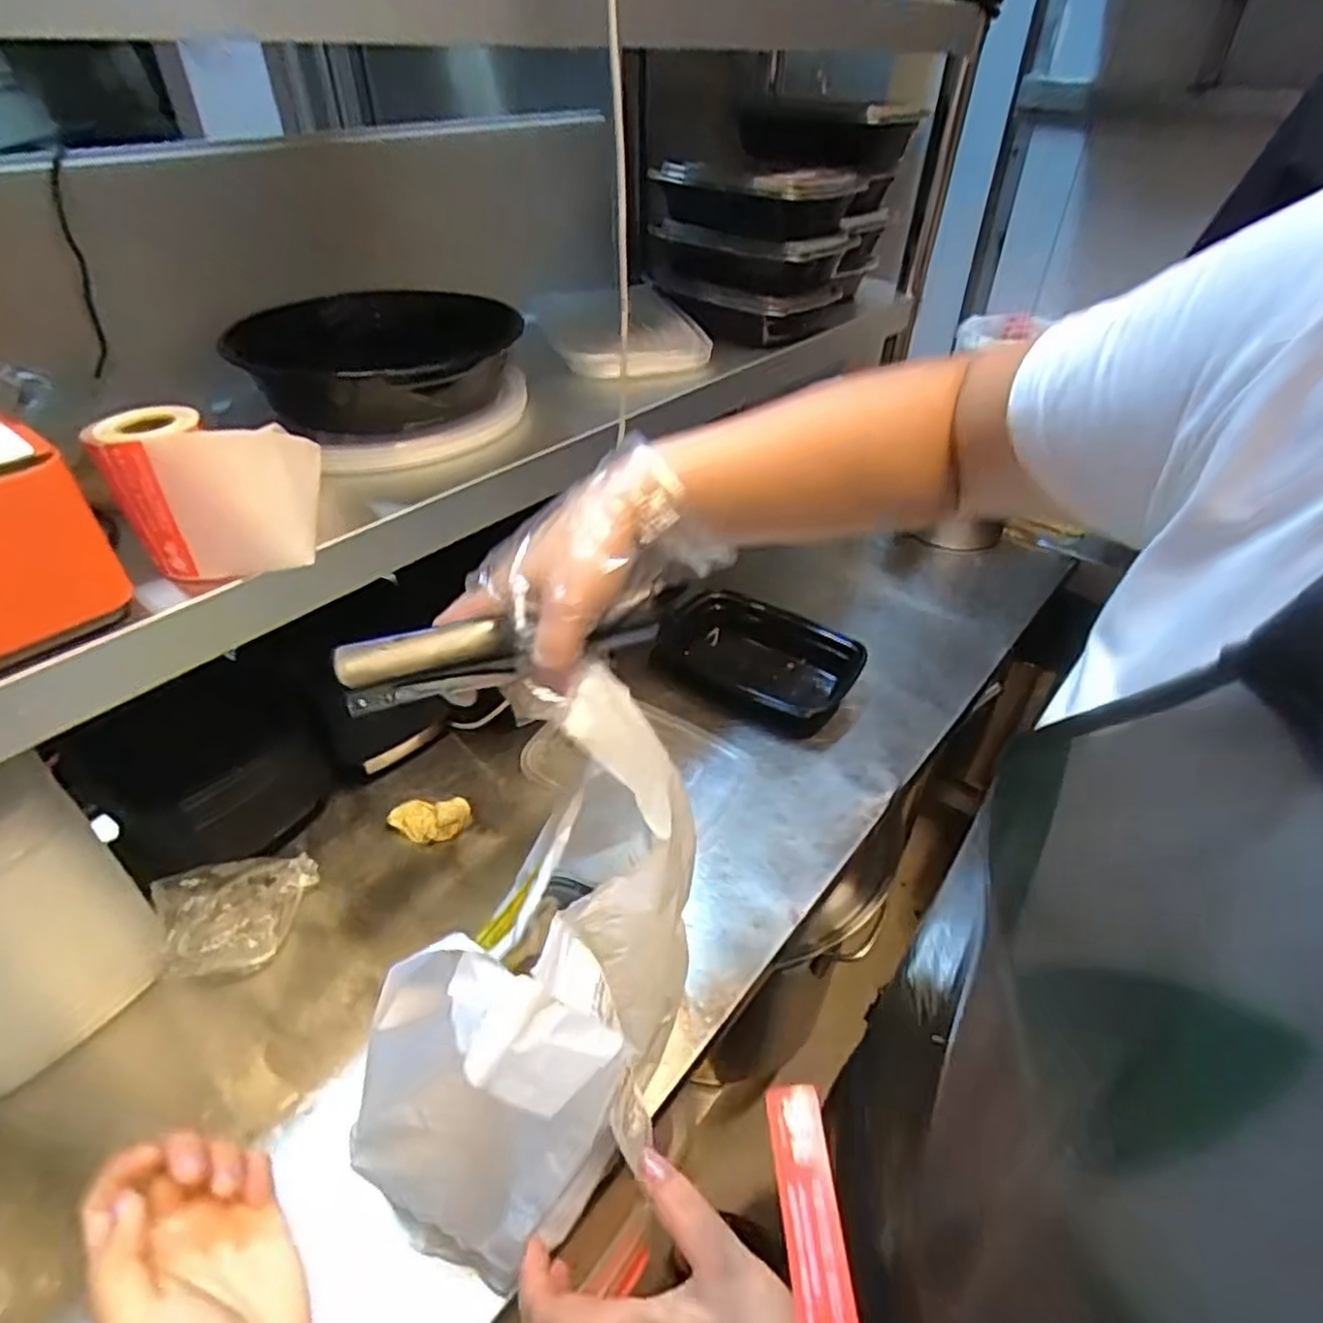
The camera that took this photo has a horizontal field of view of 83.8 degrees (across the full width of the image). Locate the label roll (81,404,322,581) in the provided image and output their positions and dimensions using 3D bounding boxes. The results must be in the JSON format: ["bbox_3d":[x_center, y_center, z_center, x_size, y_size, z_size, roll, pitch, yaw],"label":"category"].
[{"bbox_3d":[-0.266,-0.111,0.444,0.103,0.082,0.097,-17,42,-18],"label":"label roll"}]

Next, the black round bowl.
[{"bbox_3d":[-0.238,-0.260,0.632,0.202,0.062,0.202,-1,40,0],"label":"black round bowl"}]

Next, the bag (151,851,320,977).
[{"bbox_3d":[-0.317,0.186,0.558,0.105,0.041,0.087,-21,44,-23],"label":"bag"}]

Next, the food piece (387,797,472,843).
[{"bbox_3d":[-0.203,0.138,0.646,0.067,0.018,0.035,-5,40,-5],"label":"food piece"}]

